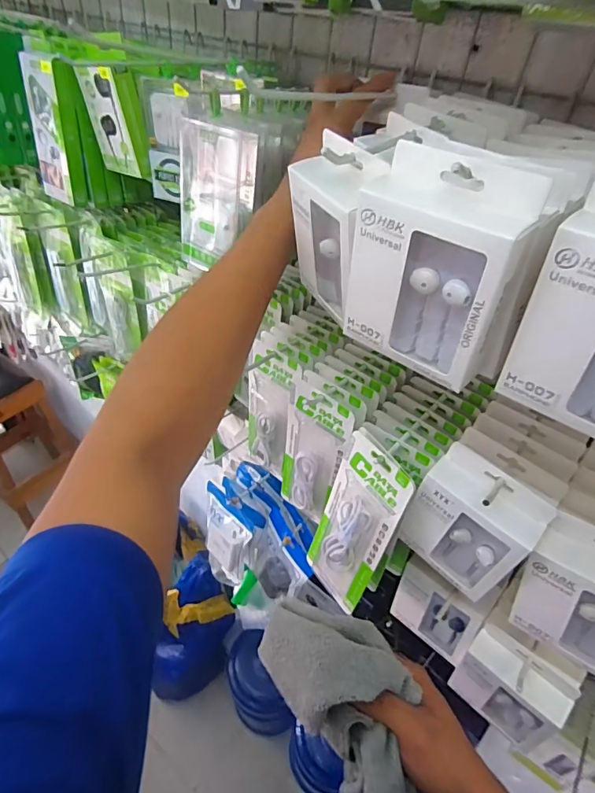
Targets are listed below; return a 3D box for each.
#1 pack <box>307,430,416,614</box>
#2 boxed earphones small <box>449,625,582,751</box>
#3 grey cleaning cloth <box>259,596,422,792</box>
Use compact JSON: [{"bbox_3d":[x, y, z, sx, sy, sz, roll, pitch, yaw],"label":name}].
[{"bbox_3d":[0.053,0.132,0.443,0.020,0.189,0.080,-13,43,-39],"label":"pack"},{"bbox_3d":[0.209,0.294,0.455,0.094,0.110,0.048,30,48,25],"label":"boxed earphones small"},{"bbox_3d":[0.043,0.255,0.361,0.088,0.101,0.187,-17,69,-23],"label":"grey cleaning cloth"}]

